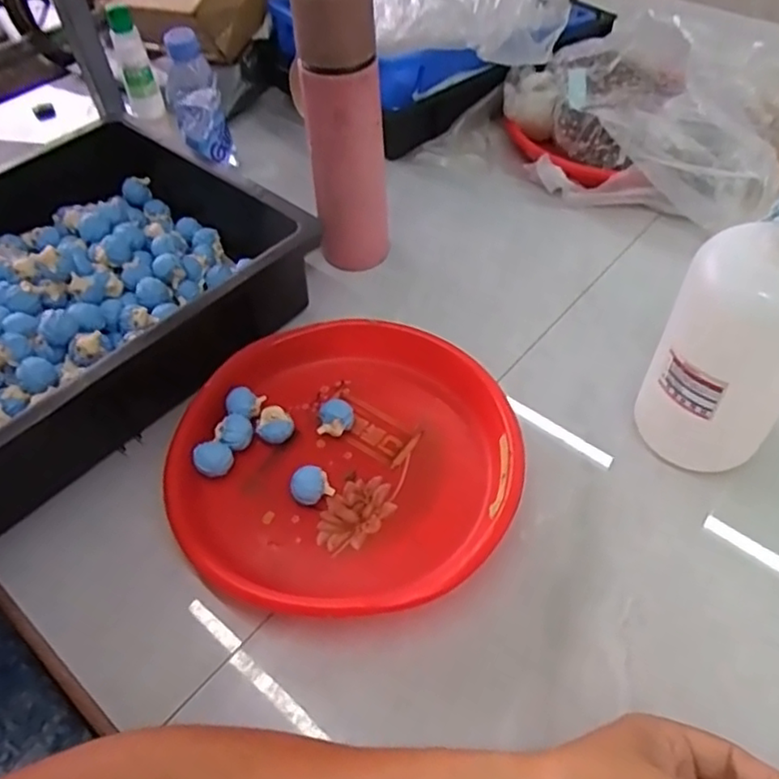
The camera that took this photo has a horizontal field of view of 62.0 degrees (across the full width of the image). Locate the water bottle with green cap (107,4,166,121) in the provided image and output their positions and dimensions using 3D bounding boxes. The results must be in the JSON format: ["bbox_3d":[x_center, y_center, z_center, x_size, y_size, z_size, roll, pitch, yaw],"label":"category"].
[{"bbox_3d":[-0.310,-0.392,0.787,0.039,0.117,0.045,-15,51,-9],"label":"water bottle with green cap"}]

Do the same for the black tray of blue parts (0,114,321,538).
[{"bbox_3d":[-0.315,-0.058,0.539,0.306,0.105,0.454,32,59,26],"label":"black tray of blue parts"}]

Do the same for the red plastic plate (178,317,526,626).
[{"bbox_3d":[-0.032,0.047,0.491,0.254,0.042,0.245,2,51,5],"label":"red plastic plate"}]

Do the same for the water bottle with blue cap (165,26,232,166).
[{"bbox_3d":[-0.204,-0.301,0.682,0.053,0.132,0.047,-15,51,-9],"label":"water bottle with blue cap"}]

